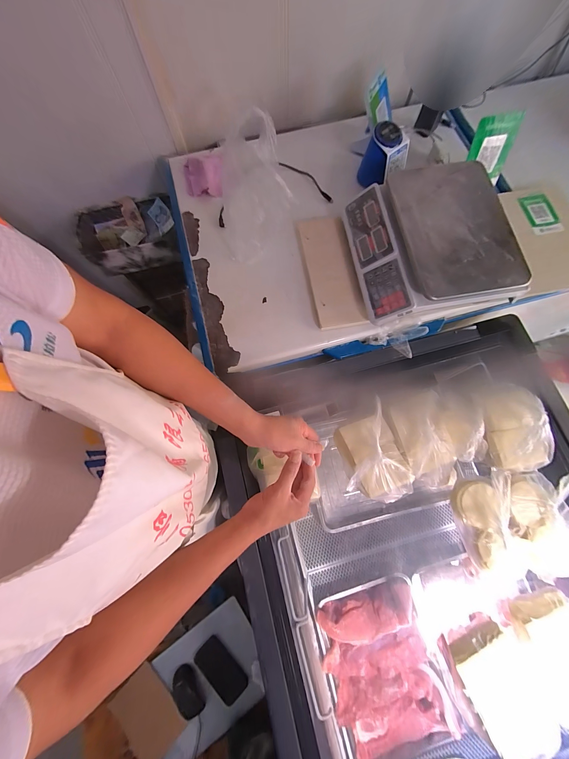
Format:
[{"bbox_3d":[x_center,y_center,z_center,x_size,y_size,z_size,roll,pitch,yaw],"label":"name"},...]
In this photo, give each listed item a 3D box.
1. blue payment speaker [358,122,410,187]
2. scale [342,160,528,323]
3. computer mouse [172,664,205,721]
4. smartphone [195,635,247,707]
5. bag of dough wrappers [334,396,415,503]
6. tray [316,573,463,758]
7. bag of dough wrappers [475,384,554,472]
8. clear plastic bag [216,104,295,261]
[{"bbox_3d":[0.247,-0.562,0.696,0.101,0.119,0.079,38,78,10],"label":"blue payment speaker"},{"bbox_3d":[0.318,-0.313,0.613,0.303,0.090,0.328,-9,74,-2],"label":"scale"},{"bbox_3d":[-0.268,0.865,0.747,0.068,0.031,0.123,-24,75,-6],"label":"computer mouse"},{"bbox_3d":[-0.180,0.815,0.763,0.151,0.013,0.093,42,89,12],"label":"smartphone"},{"bbox_3d":[0.178,0.159,0.560,0.128,0.057,0.189,-19,75,-5],"label":"bag of dough wrappers"},{"bbox_3d":[0.267,0.776,0.731,0.296,0.053,0.378,-15,75,-3],"label":"tray"},{"bbox_3d":[0.480,0.098,0.549,0.096,0.092,0.169,-8,74,-2],"label":"bag of dough wrappers"},{"bbox_3d":[-0.080,-0.429,0.628,0.149,0.192,0.241,-10,74,-2],"label":"clear plastic bag"}]

